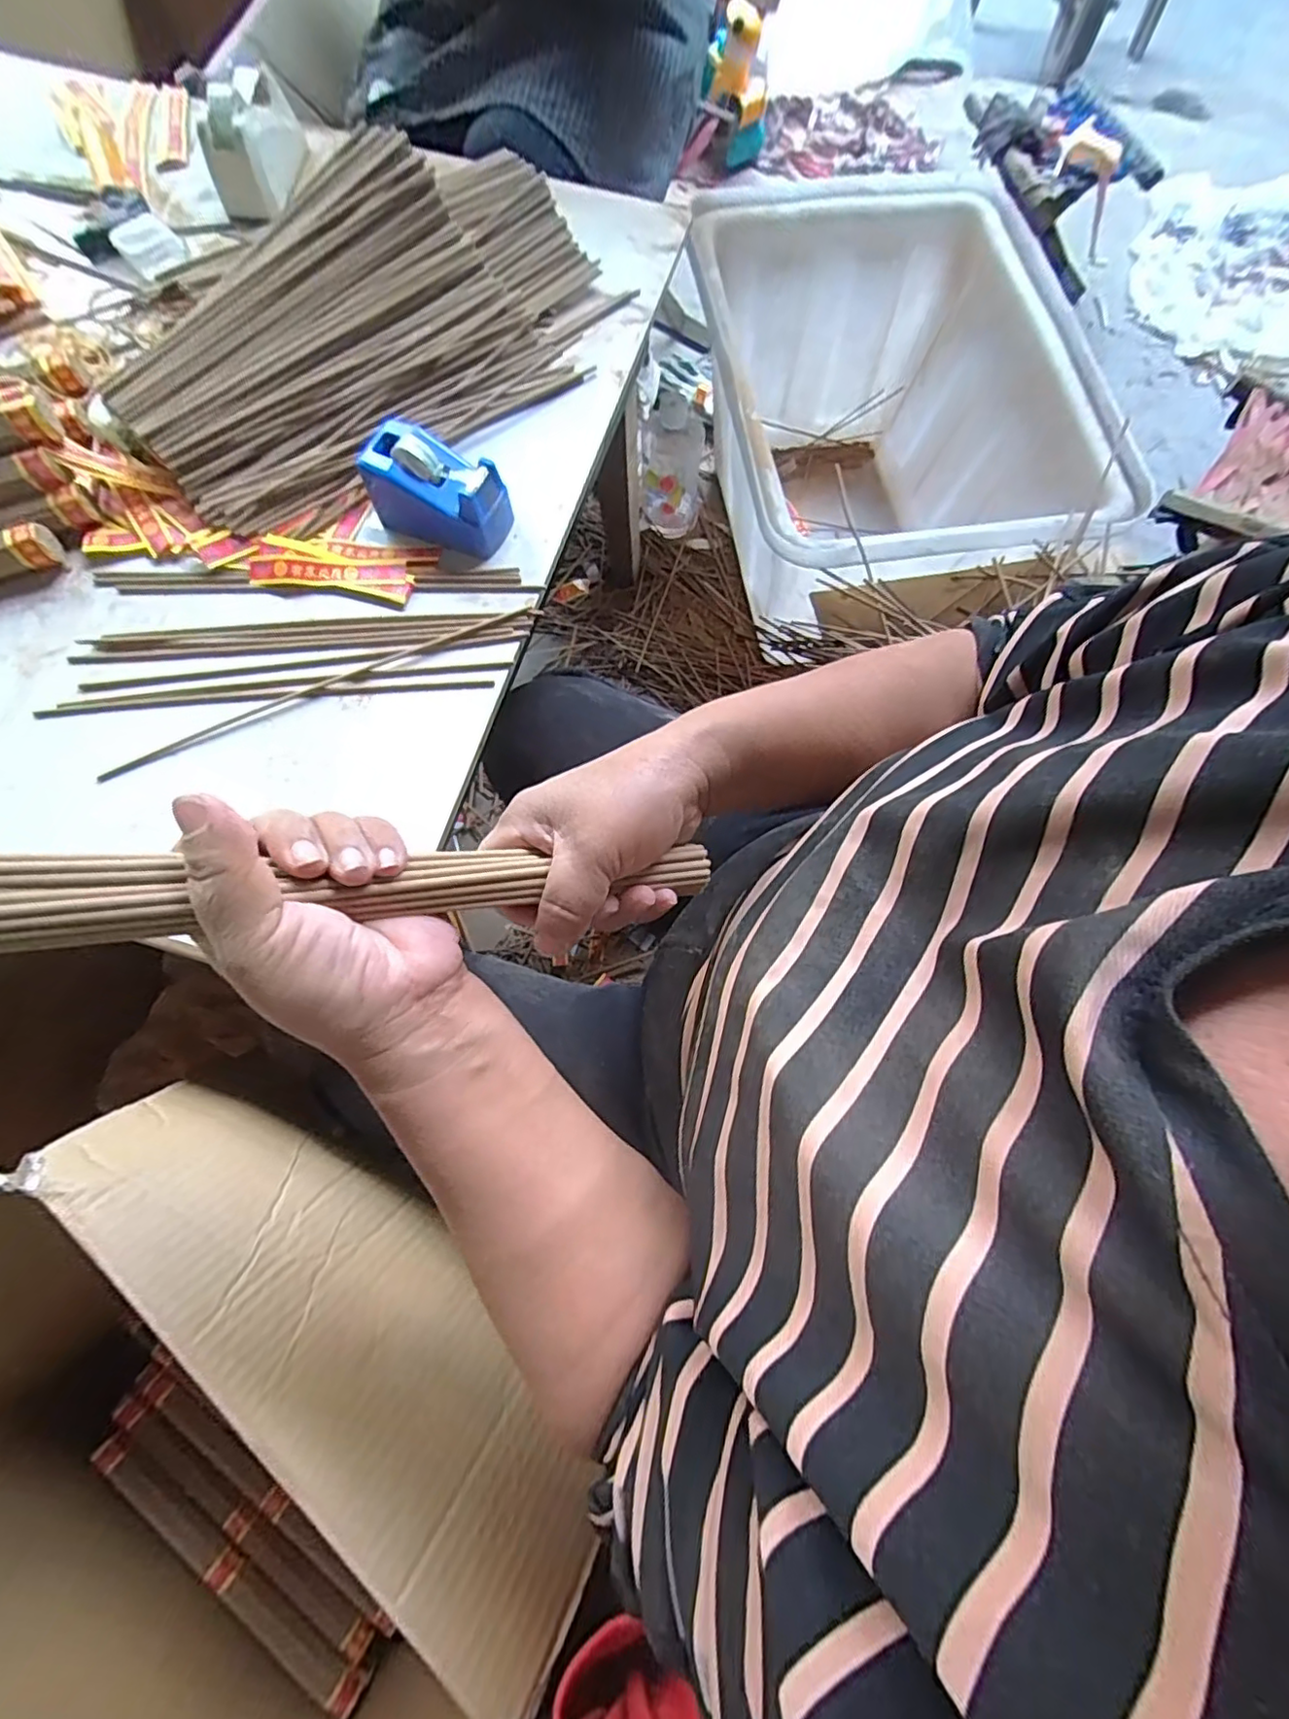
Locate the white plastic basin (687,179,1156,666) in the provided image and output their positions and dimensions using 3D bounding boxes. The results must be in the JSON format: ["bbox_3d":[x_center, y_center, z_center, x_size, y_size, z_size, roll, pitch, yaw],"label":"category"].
[{"bbox_3d":[0.318,-0.565,0.864,0.459,0.330,0.635,-7,74,-4],"label":"white plastic basin"}]

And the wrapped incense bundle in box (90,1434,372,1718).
[{"bbox_3d":[-0.383,0.651,0.551,0.317,0.029,0.024,37,76,8],"label":"wrapped incense bundle in box"}]

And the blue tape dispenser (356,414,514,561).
[{"bbox_3d":[-0.156,-0.280,0.456,0.105,0.051,0.057,25,75,5],"label":"blue tape dispenser"}]

